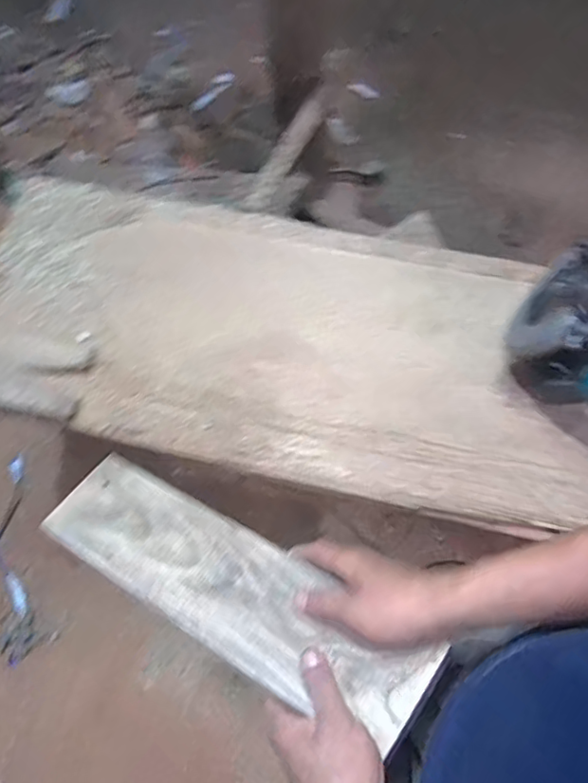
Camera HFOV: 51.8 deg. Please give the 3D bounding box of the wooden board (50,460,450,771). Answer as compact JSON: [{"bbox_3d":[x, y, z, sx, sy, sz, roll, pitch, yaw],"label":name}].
[{"bbox_3d":[-0.072,0.174,0.573,0.419,0.009,0.111,21,55,31],"label":"wooden board"}]

